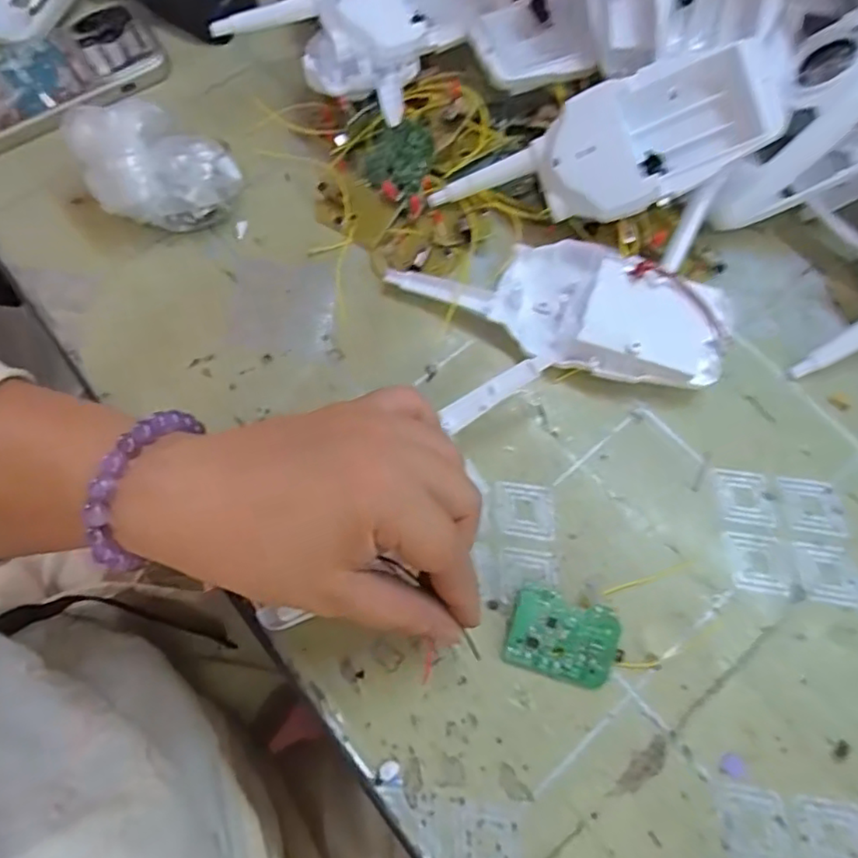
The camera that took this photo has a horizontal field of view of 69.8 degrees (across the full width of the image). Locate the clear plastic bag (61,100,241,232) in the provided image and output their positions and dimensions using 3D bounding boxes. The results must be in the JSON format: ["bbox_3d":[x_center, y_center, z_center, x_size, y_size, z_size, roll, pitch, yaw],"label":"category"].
[{"bbox_3d":[-0.147,-0.142,0.335,0.078,0.052,0.056,-18,68,-5],"label":"clear plastic bag"}]

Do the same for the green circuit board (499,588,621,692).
[{"bbox_3d":[0.055,0.086,0.253,0.044,0.005,0.033,15,88,8],"label":"green circuit board"}]

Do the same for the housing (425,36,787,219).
[{"bbox_3d":[0.093,-0.138,0.305,0.175,0.030,0.057,-16,67,13],"label":"housing"}]

